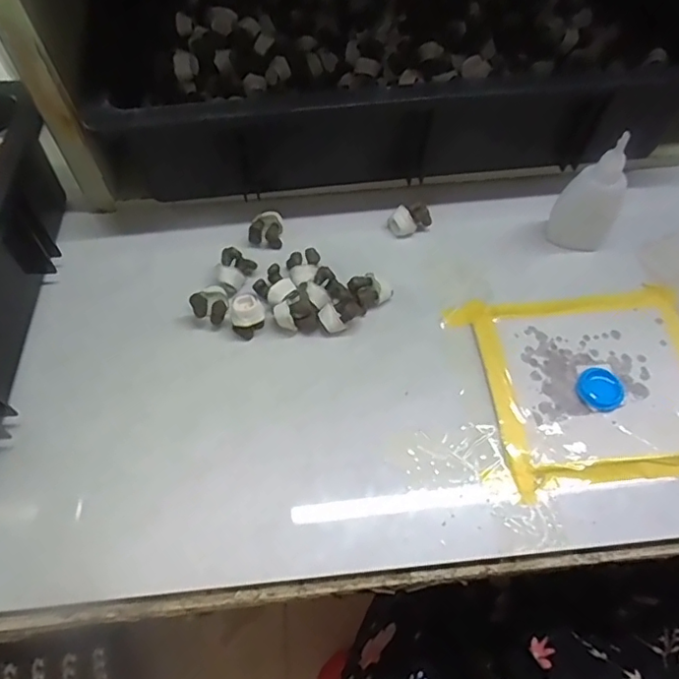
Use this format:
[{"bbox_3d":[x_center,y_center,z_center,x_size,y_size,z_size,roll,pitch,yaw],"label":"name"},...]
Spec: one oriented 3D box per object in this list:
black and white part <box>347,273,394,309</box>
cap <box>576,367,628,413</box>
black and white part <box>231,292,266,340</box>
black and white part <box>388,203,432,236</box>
[{"bbox_3d":[0.022,-0.035,0.402,0.025,0.016,0.023,-29,65,-15],"label":"black and white part"},{"bbox_3d":[0.172,0.033,0.368,0.027,0.011,0.029,0,61,0],"label":"cap"},{"bbox_3d":[-0.063,-0.017,0.385,0.019,0.023,0.023,41,68,20],"label":"black and white part"},{"bbox_3d":[0.055,-0.094,0.433,0.030,0.015,0.021,-22,63,-12],"label":"black and white part"}]

